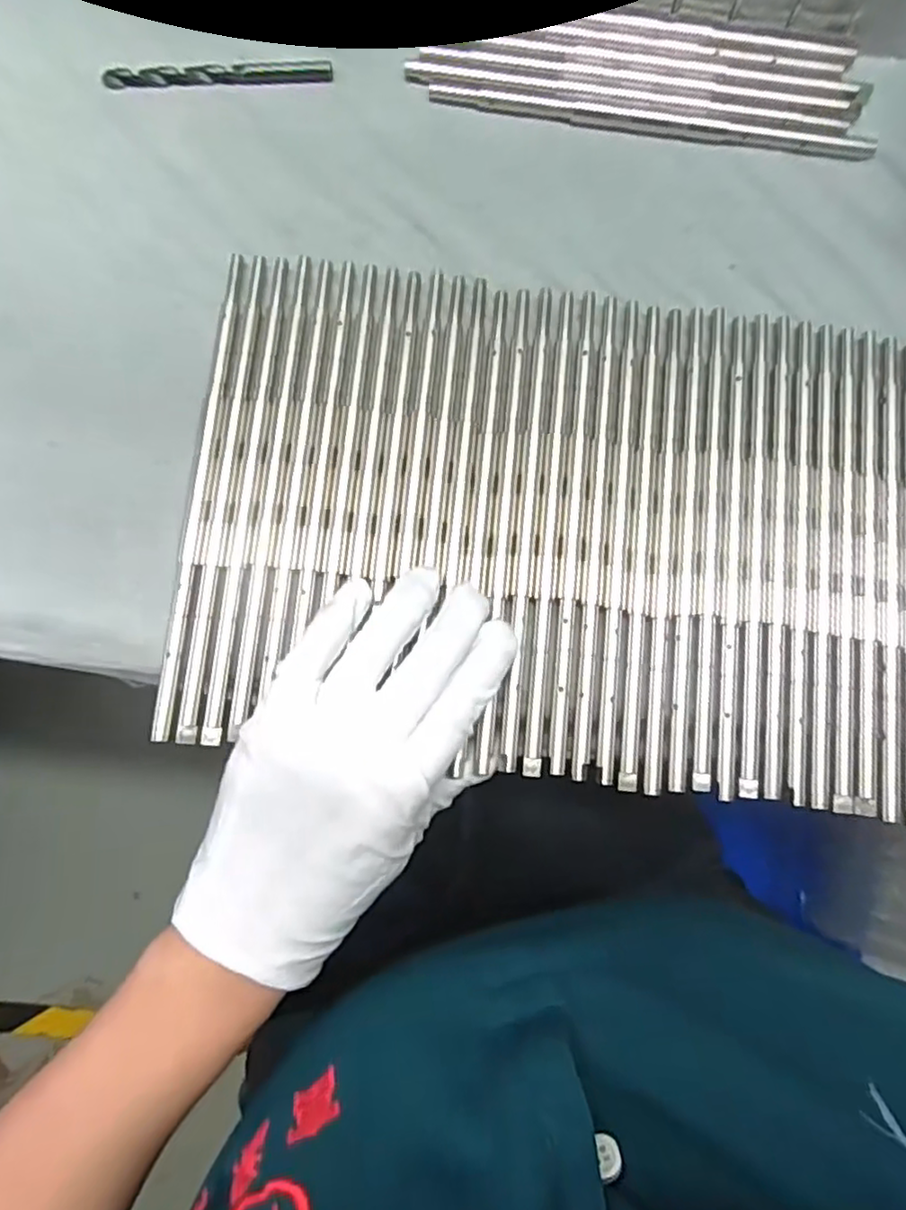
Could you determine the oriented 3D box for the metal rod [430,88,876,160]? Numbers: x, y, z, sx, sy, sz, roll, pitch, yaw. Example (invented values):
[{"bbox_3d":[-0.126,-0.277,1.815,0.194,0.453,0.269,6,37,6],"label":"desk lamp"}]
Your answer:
[{"bbox_3d":[0.094,-0.227,0.310,0.205,0.008,0.011,7,81,-2],"label":"metal rod"}]

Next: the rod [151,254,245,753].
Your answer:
[{"bbox_3d":[-0.106,-0.050,0.277,0.009,0.004,0.208,6,81,-2],"label":"rod"}]

